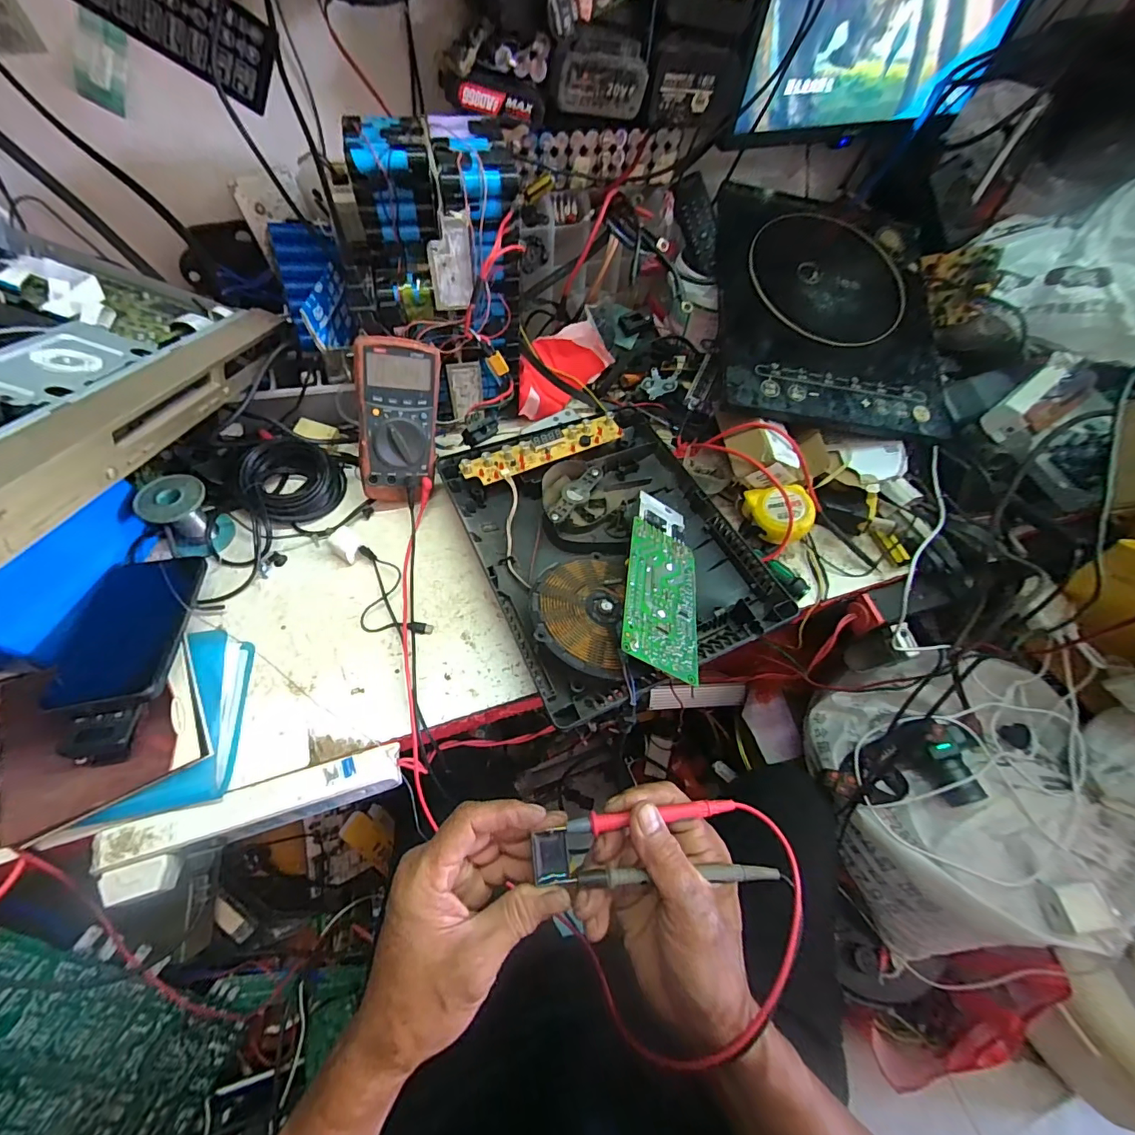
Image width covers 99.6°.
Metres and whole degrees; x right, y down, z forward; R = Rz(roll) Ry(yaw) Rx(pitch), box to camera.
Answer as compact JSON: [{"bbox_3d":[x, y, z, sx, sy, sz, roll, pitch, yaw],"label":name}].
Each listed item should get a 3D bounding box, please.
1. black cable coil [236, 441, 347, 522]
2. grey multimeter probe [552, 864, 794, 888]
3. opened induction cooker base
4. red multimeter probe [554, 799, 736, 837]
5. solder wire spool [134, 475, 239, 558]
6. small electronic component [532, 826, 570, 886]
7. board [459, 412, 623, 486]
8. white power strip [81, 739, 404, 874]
[{"bbox_3d":[-0.309,-0.104,0.549,0.089,0.049,0.092,2,58,-3],"label":"black cable coil"},{"bbox_3d":[0.067,0.196,0.303,0.148,0.008,0.010,1,58,-6],"label":"grey multimeter probe"},{"bbox_3d":[0.056,-0.036,0.523,0.296,0.075,0.334,-19,61,-16],"label":"opened induction cooker base"},{"bbox_3d":[0.056,0.166,0.320,0.116,0.015,0.011,-2,58,-13],"label":"red multimeter probe"},{"bbox_3d":[-0.396,-0.052,0.503,0.058,0.072,0.053,2,58,-3],"label":"solder wire spool"},{"bbox_3d":[-0.010,0.183,0.304,0.022,0.004,0.027,0,58,-5],"label":"small electronic component"},{"bbox_3d":[-0.027,-0.143,0.584,0.203,0.018,0.037,-22,62,-17],"label":"board"},{"bbox_3d":[-0.258,0.203,0.408,0.220,0.037,0.034,-13,60,-12],"label":"white power strip"}]

